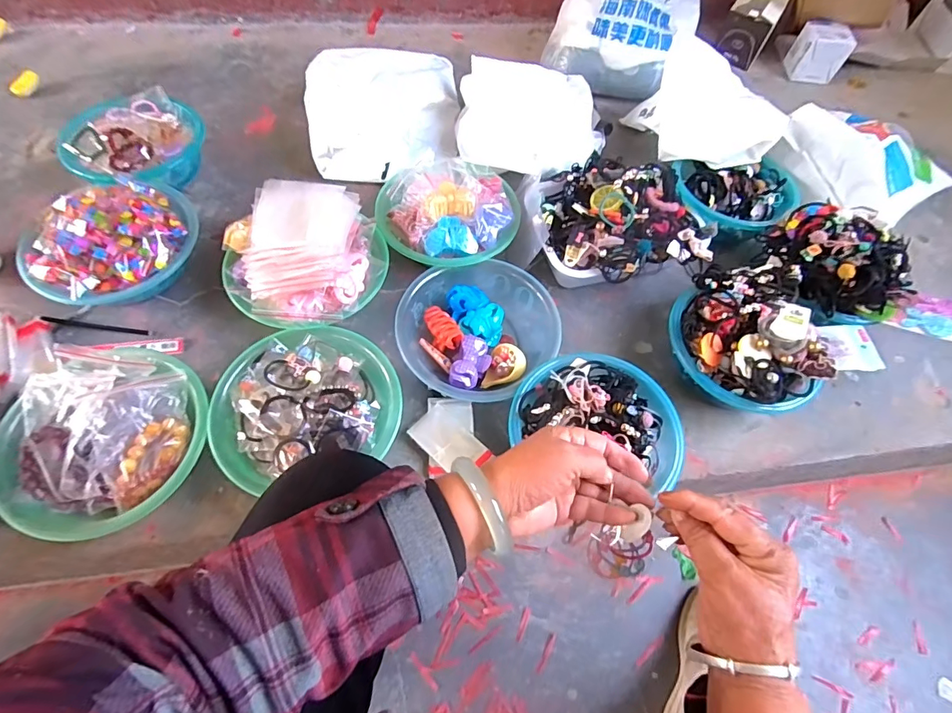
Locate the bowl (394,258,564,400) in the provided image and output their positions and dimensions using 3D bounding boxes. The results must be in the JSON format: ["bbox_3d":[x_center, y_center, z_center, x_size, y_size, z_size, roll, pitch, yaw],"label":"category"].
[{"bbox_3d":[-0.001,-0.040,0.706,0.225,0.076,0.207,2,62,-3],"label":"bowl"}]

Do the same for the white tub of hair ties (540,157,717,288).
[{"bbox_3d":[0.244,-0.232,0.772,0.275,0.112,0.223,-5,62,-6],"label":"white tub of hair ties"}]

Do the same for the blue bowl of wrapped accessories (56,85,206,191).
[{"bbox_3d":[-0.590,-0.369,0.808,0.184,0.095,0.209,21,62,7],"label":"blue bowl of wrapped accessories"}]

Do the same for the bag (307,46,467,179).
[{"bbox_3d":[-0.178,-0.479,0.894,0.287,0.088,0.299,-4,62,-6],"label":"bag"}]

